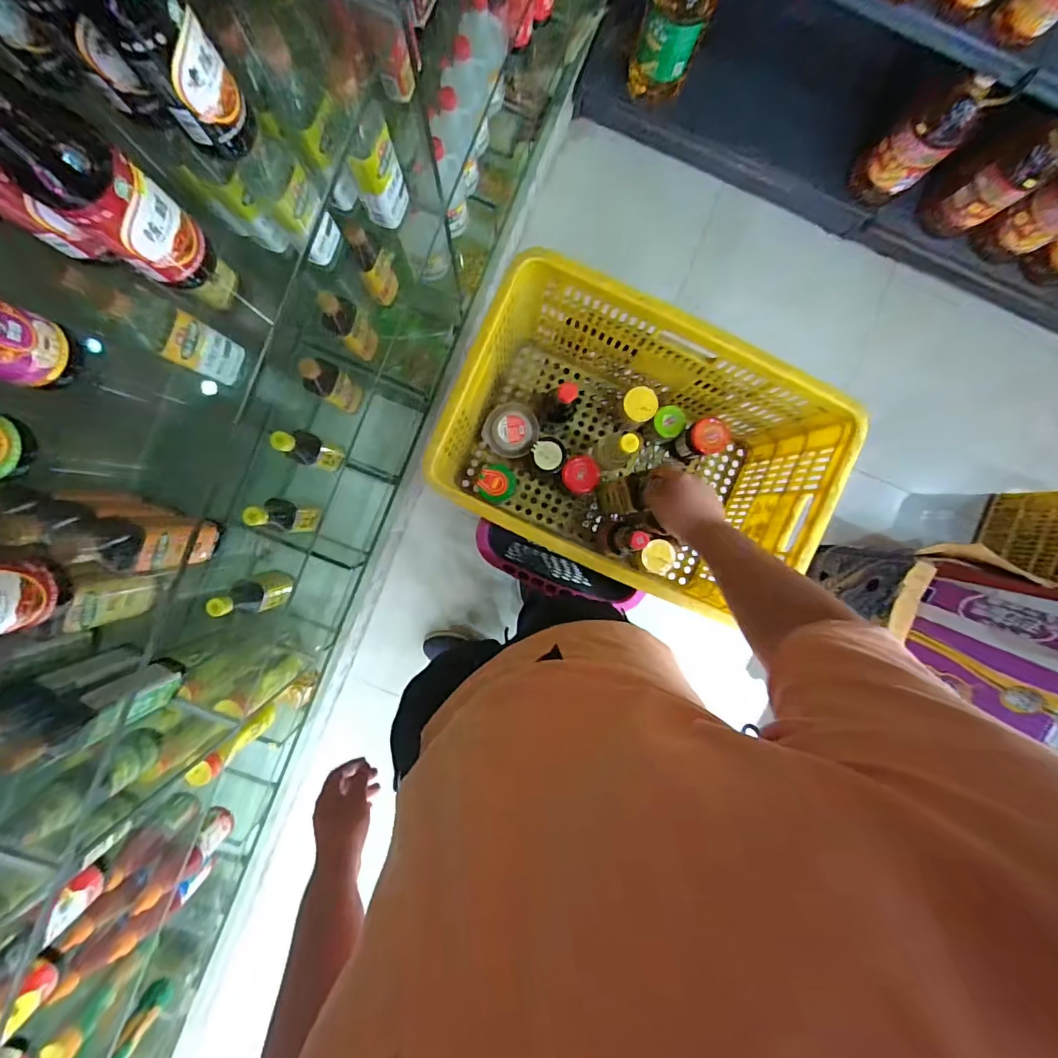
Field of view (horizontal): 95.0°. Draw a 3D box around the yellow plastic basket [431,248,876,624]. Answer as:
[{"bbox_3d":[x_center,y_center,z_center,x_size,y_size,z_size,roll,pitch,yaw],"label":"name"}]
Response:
[{"bbox_3d":[0.160,-0.129,0.832,0.546,0.356,0.351,24,91,-3],"label":"yellow plastic basket"}]

